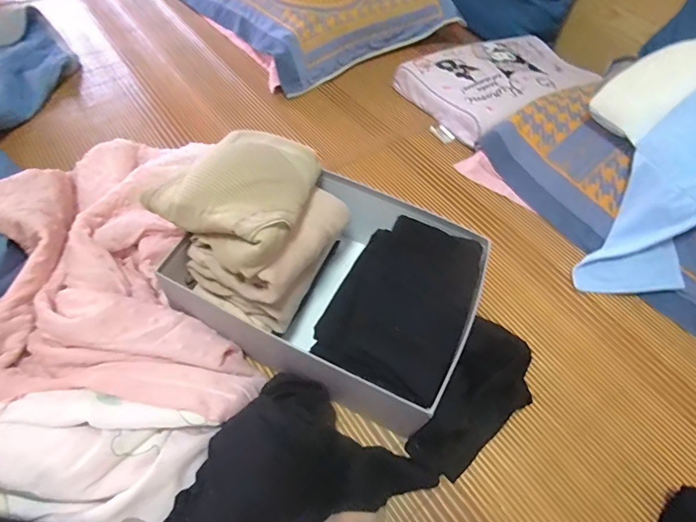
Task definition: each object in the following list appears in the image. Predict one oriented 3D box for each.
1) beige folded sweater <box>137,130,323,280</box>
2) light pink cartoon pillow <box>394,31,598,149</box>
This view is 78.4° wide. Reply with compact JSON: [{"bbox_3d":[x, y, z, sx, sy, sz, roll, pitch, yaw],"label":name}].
[{"bbox_3d":[-0.109,-0.094,0.483,0.164,0.068,0.186,31,57,16],"label":"beige folded sweater"},{"bbox_3d":[0.323,-0.380,0.875,0.402,0.048,0.239,-26,60,-22],"label":"light pink cartoon pillow"}]

